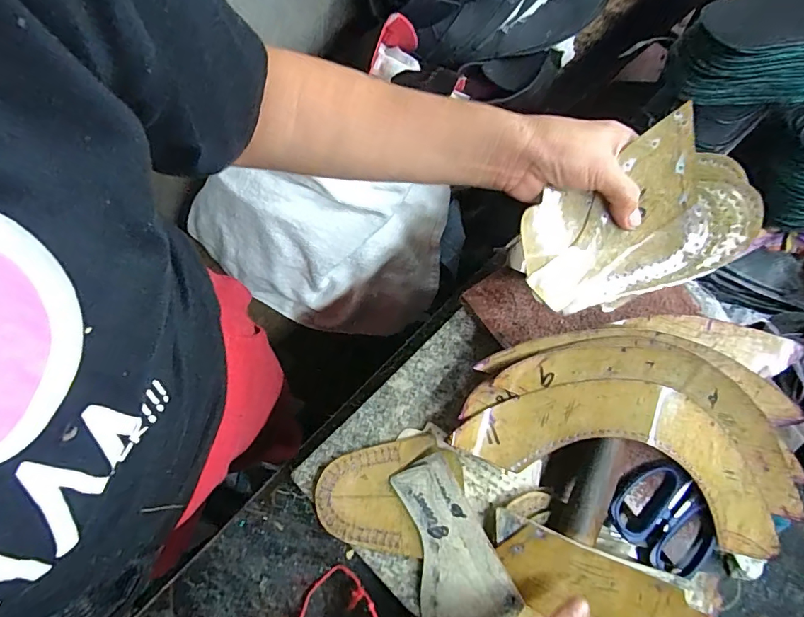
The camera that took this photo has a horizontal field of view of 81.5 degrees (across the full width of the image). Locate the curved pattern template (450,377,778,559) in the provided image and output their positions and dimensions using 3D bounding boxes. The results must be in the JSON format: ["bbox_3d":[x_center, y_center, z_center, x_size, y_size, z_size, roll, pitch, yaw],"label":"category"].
[{"bbox_3d":[0.188,0.114,0.383,0.268,0.036,0.098,20,75,4],"label":"curved pattern template"}]

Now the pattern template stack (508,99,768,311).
[{"bbox_3d":[0.171,-0.056,0.349,0.161,0.013,0.114,-34,102,13],"label":"pattern template stack"}]

